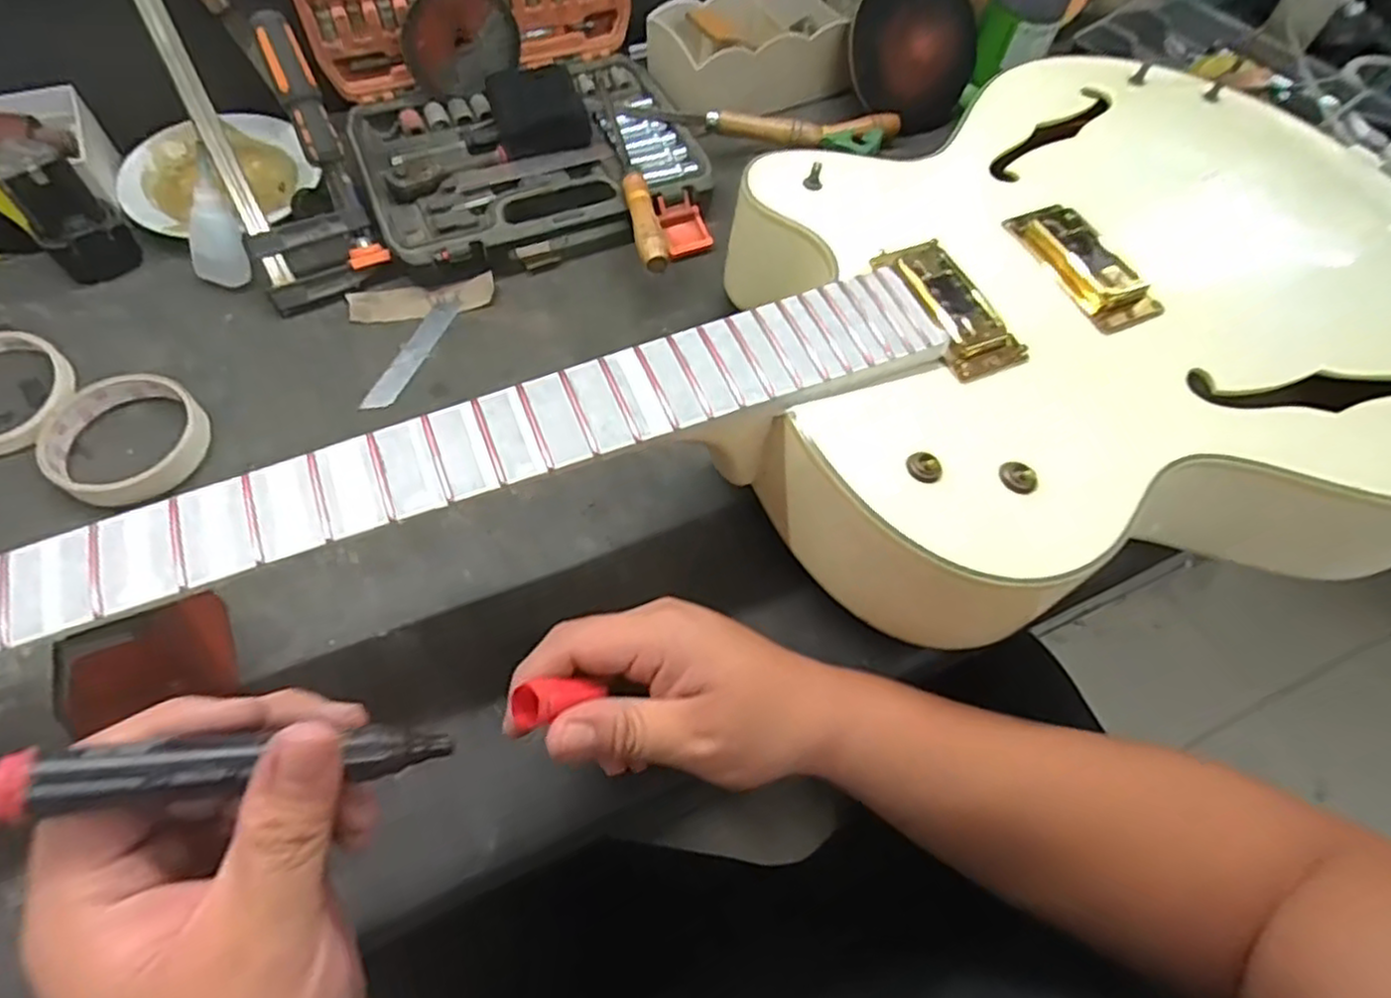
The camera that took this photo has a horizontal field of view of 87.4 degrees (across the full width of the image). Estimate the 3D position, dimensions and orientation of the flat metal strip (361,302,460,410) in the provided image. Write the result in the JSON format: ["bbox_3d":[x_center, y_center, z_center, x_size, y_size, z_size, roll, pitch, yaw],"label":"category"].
[{"bbox_3d":[-0.192,-0.101,0.501,0.022,0.004,0.104,17,60,12],"label":"flat metal strip"}]

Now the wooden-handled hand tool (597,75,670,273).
[{"bbox_3d":[-0.048,-0.249,0.547,0.021,0.021,0.210,-9,62,-9],"label":"wooden-handled hand tool"}]

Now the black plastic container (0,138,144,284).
[{"bbox_3d":[-0.413,-0.189,0.479,0.035,0.084,0.049,42,67,18],"label":"black plastic container"}]

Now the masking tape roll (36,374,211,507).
[{"bbox_3d":[-0.343,-0.039,0.436,0.089,0.015,0.080,34,64,14],"label":"masking tape roll"}]

